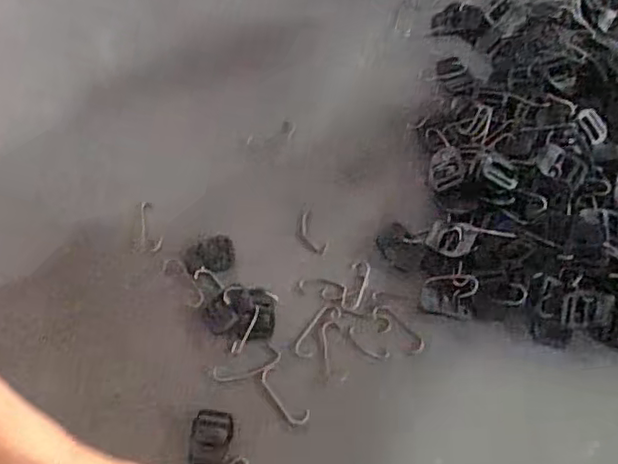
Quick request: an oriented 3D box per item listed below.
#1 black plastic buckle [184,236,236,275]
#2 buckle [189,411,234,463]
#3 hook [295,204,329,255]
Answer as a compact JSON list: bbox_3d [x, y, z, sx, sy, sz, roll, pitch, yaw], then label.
[{"bbox_3d":[-0.077,0.017,0.489,0.038,0.004,0.030,-4,65,0],"label":"black plastic buckle"},{"bbox_3d":[-0.067,0.142,0.434,0.028,0.004,0.036,2,65,2],"label":"buckle"},{"bbox_3d":[-0.001,-0.001,0.501,0.020,0.004,0.044,-23,66,-9],"label":"hook"}]

